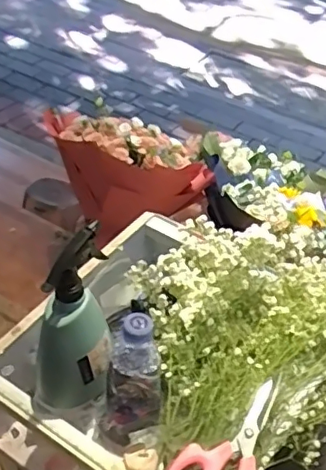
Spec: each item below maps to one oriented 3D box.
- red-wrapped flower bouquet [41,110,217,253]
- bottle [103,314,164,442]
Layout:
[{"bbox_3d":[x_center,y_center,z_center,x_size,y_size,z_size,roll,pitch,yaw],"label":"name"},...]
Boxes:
[{"bbox_3d":[-0.100,-0.185,1.606,0.408,0.290,0.281,-7,44,-12],"label":"red-wrapped flower bouquet"},{"bbox_3d":[-0.032,0.160,0.623,0.065,0.163,0.056,1,43,-4],"label":"bottle"}]

